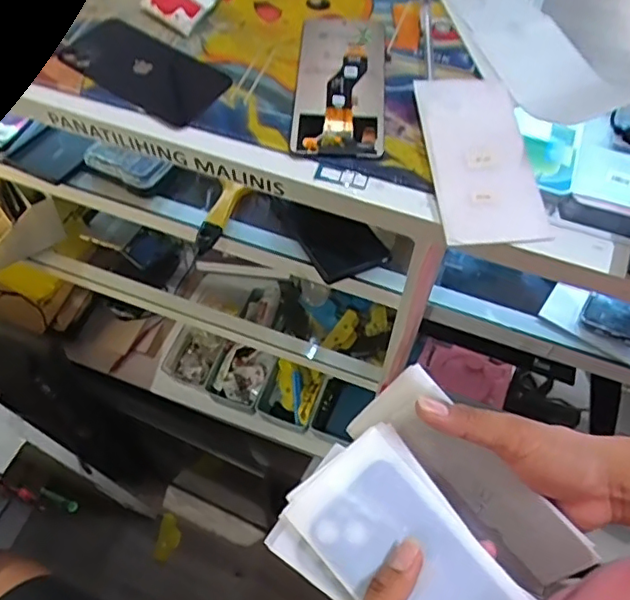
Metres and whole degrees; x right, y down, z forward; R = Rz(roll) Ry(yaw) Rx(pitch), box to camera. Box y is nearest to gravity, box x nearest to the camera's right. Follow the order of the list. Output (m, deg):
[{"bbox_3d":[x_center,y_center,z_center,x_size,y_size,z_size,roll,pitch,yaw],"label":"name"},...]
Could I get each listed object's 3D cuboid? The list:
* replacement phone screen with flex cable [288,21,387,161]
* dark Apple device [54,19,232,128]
[{"bbox_3d":[0.020,-0.172,0.454,0.067,0.008,0.144,4,61,2],"label":"replacement phone screen with flex cable"},{"bbox_3d":[-0.137,-0.186,0.468,0.135,0.007,0.068,32,66,16],"label":"dark Apple device"}]

